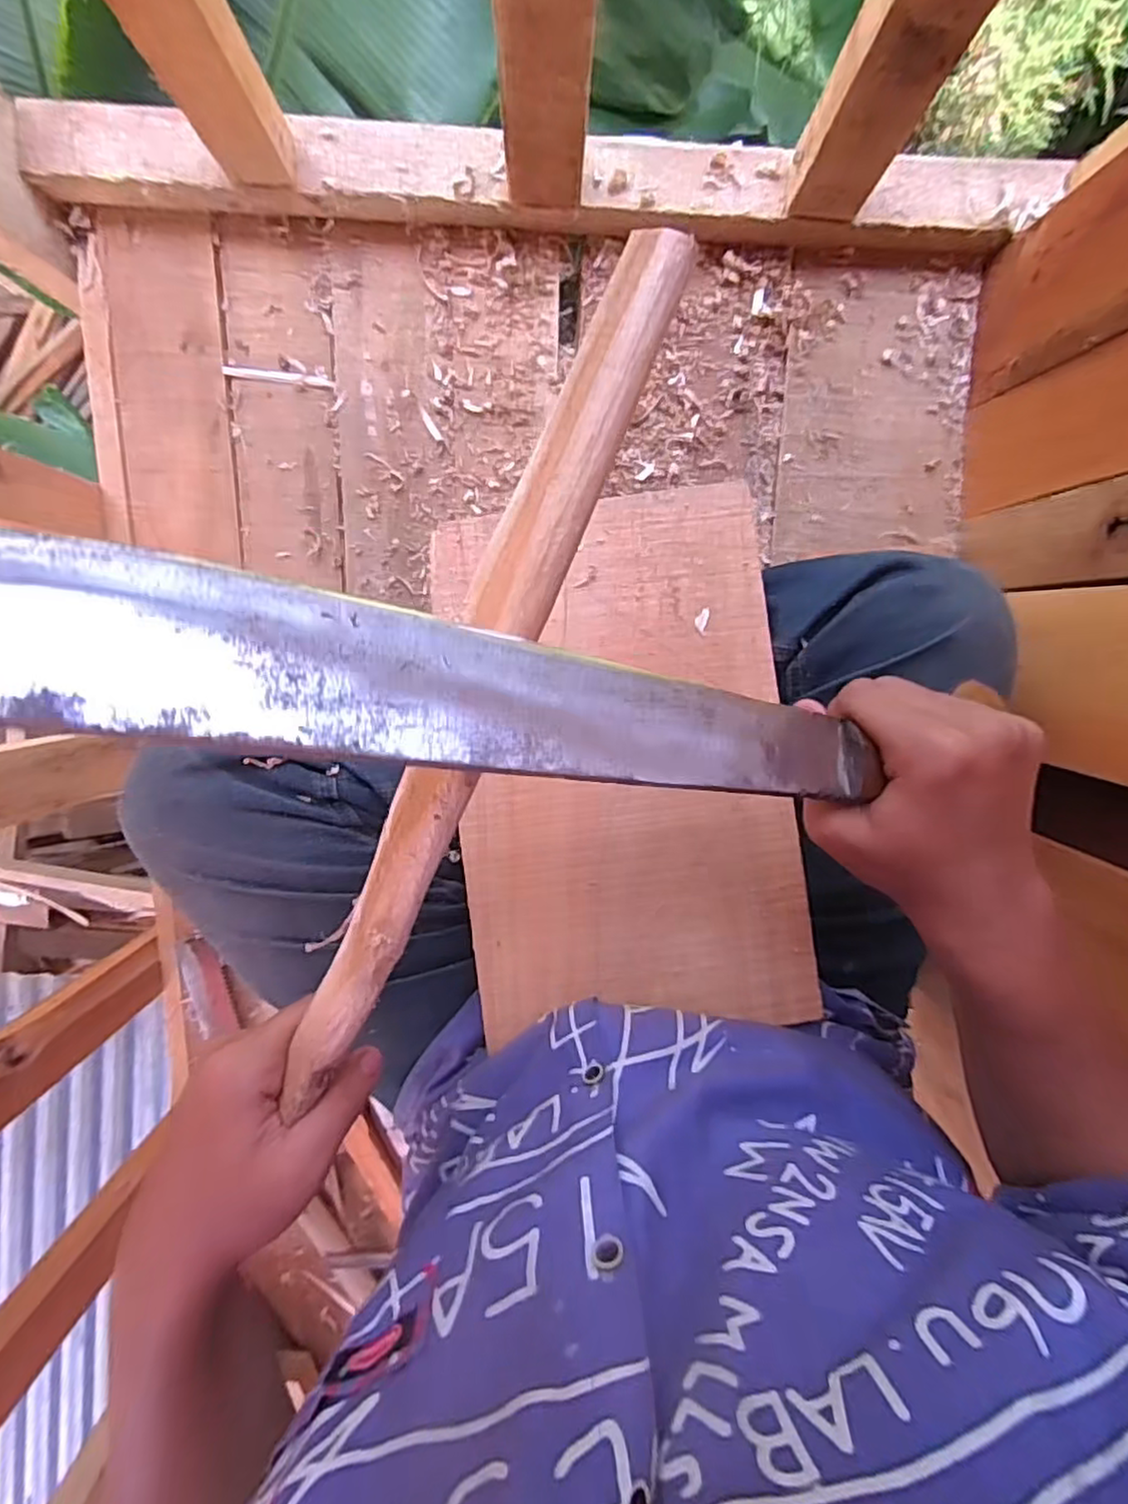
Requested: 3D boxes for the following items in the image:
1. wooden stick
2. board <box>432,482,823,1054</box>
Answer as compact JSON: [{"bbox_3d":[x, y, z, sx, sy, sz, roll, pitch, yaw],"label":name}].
[{"bbox_3d":[-0.039,0.001,0.224,0.024,0.015,0.316,25,107,-4],"label":"wooden stick"},{"bbox_3d":[0.035,0.009,0.399,0.199,0.011,0.316,-7,90,-1],"label":"board"}]

